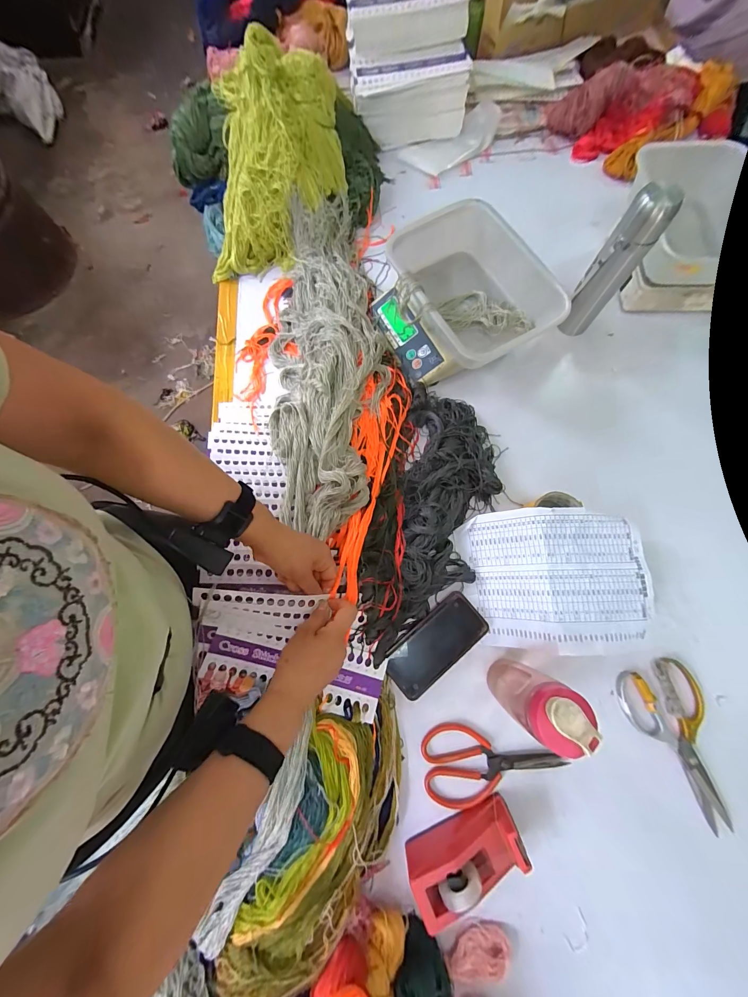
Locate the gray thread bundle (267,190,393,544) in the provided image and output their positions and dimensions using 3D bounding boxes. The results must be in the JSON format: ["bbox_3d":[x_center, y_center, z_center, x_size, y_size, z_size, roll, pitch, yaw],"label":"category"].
[{"bbox_3d":[-0.082,-0.257,0.617,0.205,0.068,0.674,0,75,0],"label":"gray thread bundle"}]

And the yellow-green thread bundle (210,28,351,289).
[{"bbox_3d":[-0.210,-0.667,0.670,0.277,0.107,0.451,19,97,4],"label":"yellow-green thread bundle"}]

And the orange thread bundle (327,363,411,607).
[{"bbox_3d":[-0.008,-0.041,0.558,0.078,0.045,0.390,11,72,2],"label":"orange thread bundle"}]

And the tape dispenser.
[{"bbox_3d":[0.120,0.465,0.436,0.148,0.070,0.057,-24,76,-6],"label":"tape dispenser"}]

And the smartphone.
[{"bbox_3d":[0.096,0.229,0.527,0.167,0.018,0.078,-39,78,-10],"label":"smartphone"}]

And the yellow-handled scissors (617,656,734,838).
[{"bbox_3d":[0.451,0.358,0.493,0.117,0.013,0.217,-18,76,-5],"label":"yellow-handled scissors"}]

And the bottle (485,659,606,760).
[{"bbox_3d":[0.199,0.253,0.428,0.056,0.199,0.061,0,75,0],"label":"bottle"}]

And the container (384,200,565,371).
[{"bbox_3d":[0.161,-0.351,0.579,0.222,0.083,0.267,-23,76,-6],"label":"container"}]

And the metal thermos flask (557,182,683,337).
[{"bbox_3d":[0.397,-0.385,0.573,0.068,0.231,0.049,40,79,9],"label":"metal thermos flask"}]

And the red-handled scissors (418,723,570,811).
[{"bbox_3d":[0.172,0.393,0.491,0.200,0.009,0.101,6,75,2],"label":"red-handled scissors"}]

